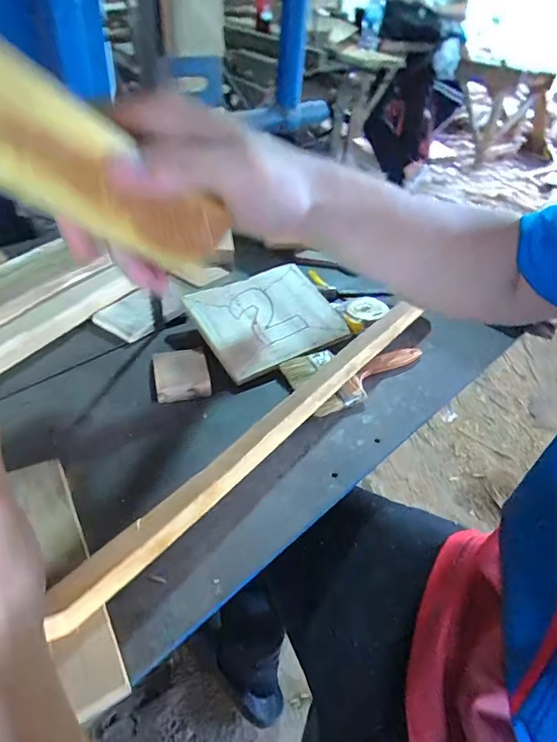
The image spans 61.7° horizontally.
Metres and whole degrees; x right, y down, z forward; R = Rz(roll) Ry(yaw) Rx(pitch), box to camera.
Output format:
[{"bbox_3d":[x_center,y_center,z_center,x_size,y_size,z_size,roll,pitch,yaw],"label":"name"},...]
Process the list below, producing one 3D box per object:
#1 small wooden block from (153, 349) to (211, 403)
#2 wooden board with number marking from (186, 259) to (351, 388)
[{"bbox_3d":[-0.114,0.001,0.545,0.060,0.013,0.076,-7,43,-15],"label":"small wooden block"},{"bbox_3d":[-0.012,-0.069,0.611,0.178,0.021,0.138,-23,66,-25],"label":"wooden board with number marking"}]

